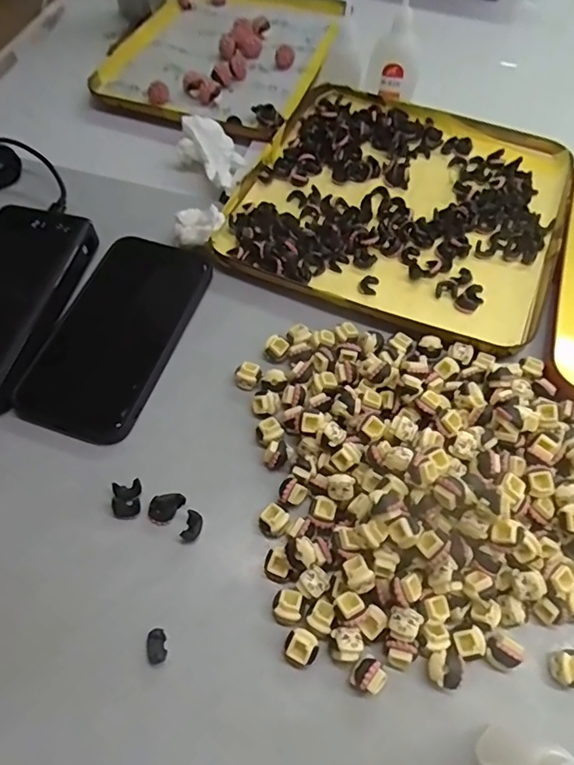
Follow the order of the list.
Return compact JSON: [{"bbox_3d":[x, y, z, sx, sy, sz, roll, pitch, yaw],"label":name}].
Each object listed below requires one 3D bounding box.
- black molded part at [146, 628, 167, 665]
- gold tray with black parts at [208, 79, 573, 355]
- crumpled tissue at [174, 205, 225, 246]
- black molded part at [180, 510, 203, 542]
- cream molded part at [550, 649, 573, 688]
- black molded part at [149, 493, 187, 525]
[{"bbox_3d":[-0.065,0.132,0.260,0.010,0.007,0.015,-11,61,-6],"label":"black molded part"},{"bbox_3d":[0.092,-0.147,0.419,0.238,0.018,0.240,20,63,11],"label":"gold tray with black parts"},{"bbox_3d":[-0.064,-0.117,0.383,0.035,0.018,0.028,-11,61,-6],"label":"crumpled tissue"},{"bbox_3d":[-0.052,0.080,0.289,0.010,0.007,0.016,14,62,8],"label":"black molded part"},{"bbox_3d":[0.138,0.140,0.256,0.014,0.017,0.016,-6,61,-3],"label":"cream molded part"},{"bbox_3d":[-0.068,0.069,0.295,0.015,0.004,0.019,34,66,18],"label":"black molded part"}]

